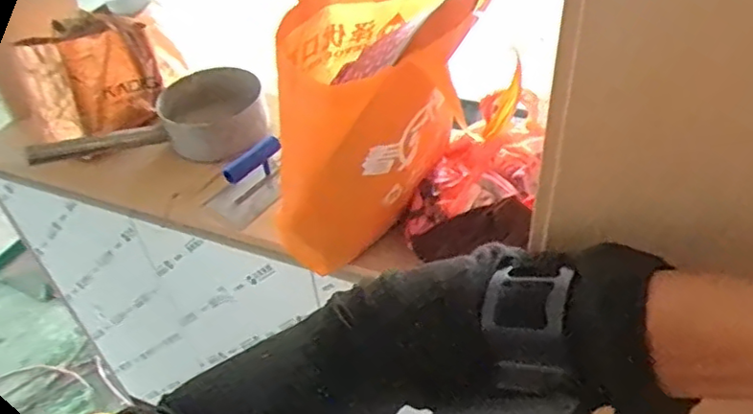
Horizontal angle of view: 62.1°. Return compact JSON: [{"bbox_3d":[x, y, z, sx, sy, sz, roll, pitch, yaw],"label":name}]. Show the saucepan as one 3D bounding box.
[{"bbox_3d":[-0.425,-0.165,1.188,0.424,0.138,0.170,-9,44,-4],"label":"saucepan"}]

